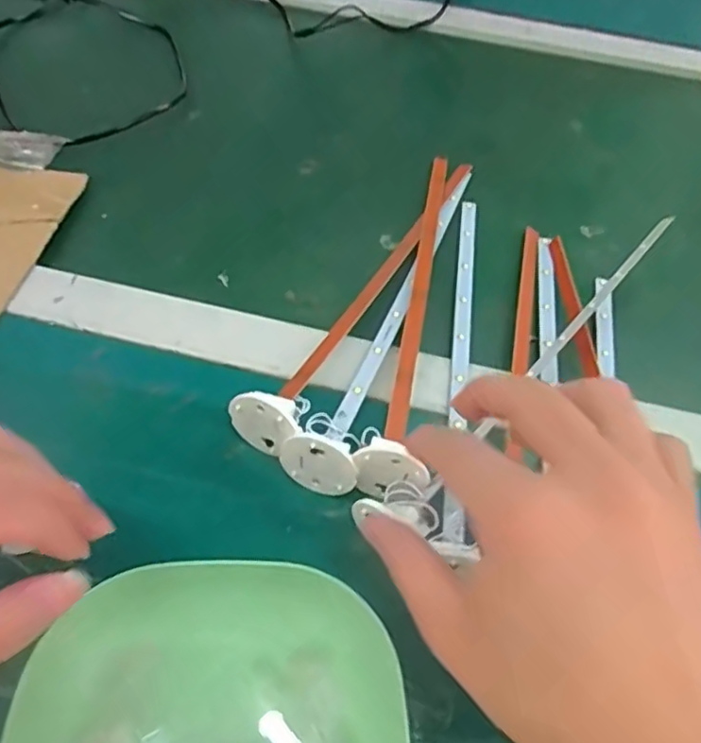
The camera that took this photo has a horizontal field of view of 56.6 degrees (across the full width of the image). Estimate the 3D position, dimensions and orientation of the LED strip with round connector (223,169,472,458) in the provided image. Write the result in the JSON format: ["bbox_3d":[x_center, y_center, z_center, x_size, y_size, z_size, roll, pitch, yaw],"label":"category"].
[{"bbox_3d":[0.017,-0.068,0.399,0.034,0.036,0.290,23,54,11],"label":"LED strip with round connector"}]

